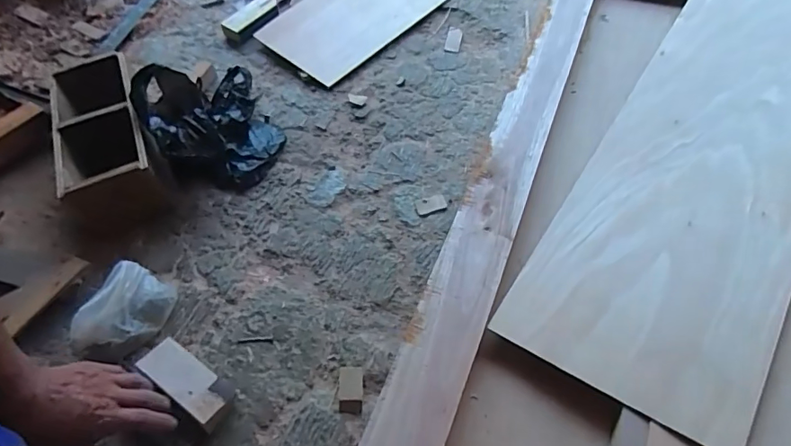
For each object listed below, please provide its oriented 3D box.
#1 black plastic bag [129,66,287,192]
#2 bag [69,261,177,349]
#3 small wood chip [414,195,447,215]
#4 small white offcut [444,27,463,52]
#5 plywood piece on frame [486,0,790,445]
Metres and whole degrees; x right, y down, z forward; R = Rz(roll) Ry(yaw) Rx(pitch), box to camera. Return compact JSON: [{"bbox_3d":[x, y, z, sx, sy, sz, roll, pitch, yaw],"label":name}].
[{"bbox_3d":[-0.304,-0.180,0.832,0.198,0.142,0.232,-33,60,-16],"label":"black plastic bag"},{"bbox_3d":[-0.366,0.118,0.675,0.084,0.077,0.121,21,61,18],"label":"bag"},{"bbox_3d":[0.055,-0.028,0.785,0.047,0.004,0.026,-14,56,-4],"label":"small wood chip"},{"bbox_3d":[0.119,-0.374,1.028,0.030,0.005,0.077,7,57,10],"label":"small white offcut"},{"bbox_3d":[0.484,-0.180,0.716,0.257,0.020,0.989,28,63,22],"label":"plywood piece on frame"}]

